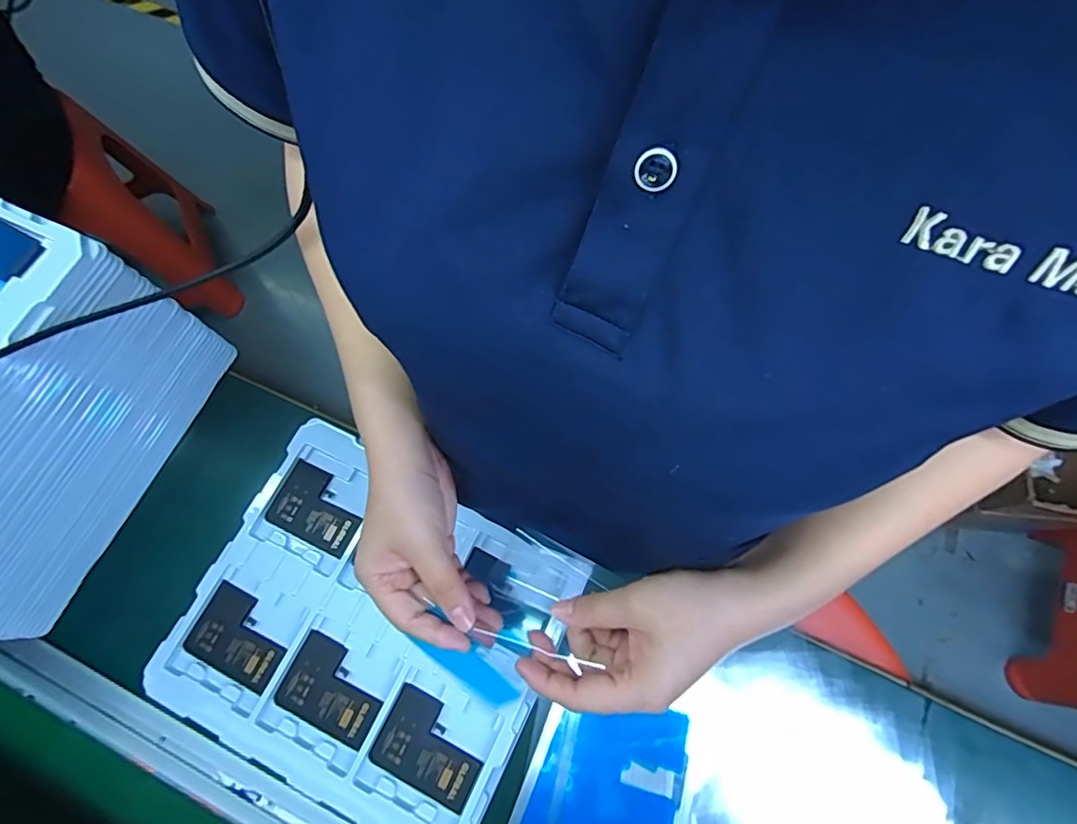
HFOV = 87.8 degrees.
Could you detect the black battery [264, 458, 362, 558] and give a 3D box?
[{"bbox_3d":[-0.216,0.094,0.550,0.093,0.009,0.066,24,73,9],"label":"black battery"}]

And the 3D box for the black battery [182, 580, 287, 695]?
[{"bbox_3d":[-0.272,0.206,0.512,0.089,0.006,0.066,25,73,9],"label":"black battery"}]

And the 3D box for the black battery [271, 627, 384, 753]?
[{"bbox_3d":[-0.181,0.245,0.495,0.089,0.005,0.066,24,73,9],"label":"black battery"}]

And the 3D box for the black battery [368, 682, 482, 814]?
[{"bbox_3d":[-0.092,0.286,0.478,0.090,0.004,0.065,25,74,9],"label":"black battery"}]

